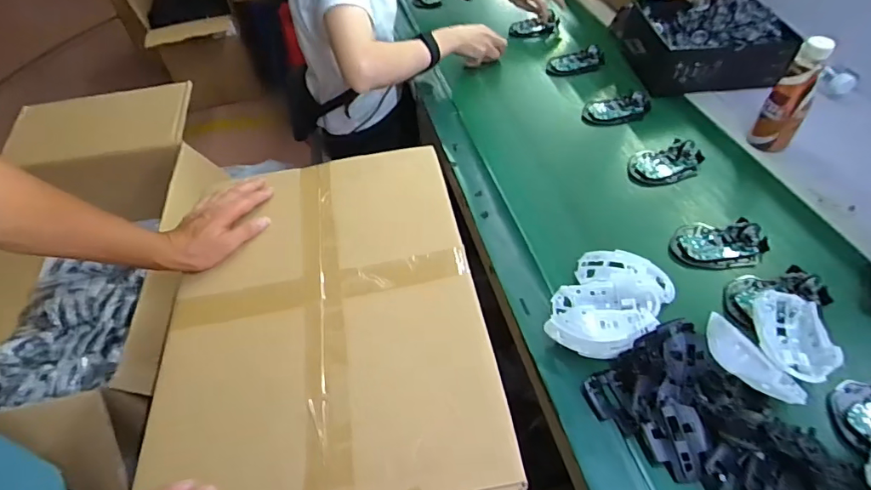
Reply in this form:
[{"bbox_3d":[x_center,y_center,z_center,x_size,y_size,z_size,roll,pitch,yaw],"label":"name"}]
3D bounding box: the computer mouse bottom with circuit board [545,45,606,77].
[{"bbox_3d":[0.281,-0.370,0.975,0.117,0.030,0.061,-16,48,-10],"label":"computer mouse bottom with circuit board"}]

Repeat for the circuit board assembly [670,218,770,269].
[{"bbox_3d":[0.375,-0.005,0.645,0.125,0.028,0.079,-1,48,5],"label":"circuit board assembly"}]

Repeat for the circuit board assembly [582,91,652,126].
[{"bbox_3d":[0.324,-0.243,0.861,0.120,0.028,0.068,-2,48,5],"label":"circuit board assembly"}]

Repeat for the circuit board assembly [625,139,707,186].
[{"bbox_3d":[0.357,-0.131,0.759,0.125,0.021,0.078,-19,49,-11],"label":"circuit board assembly"}]

